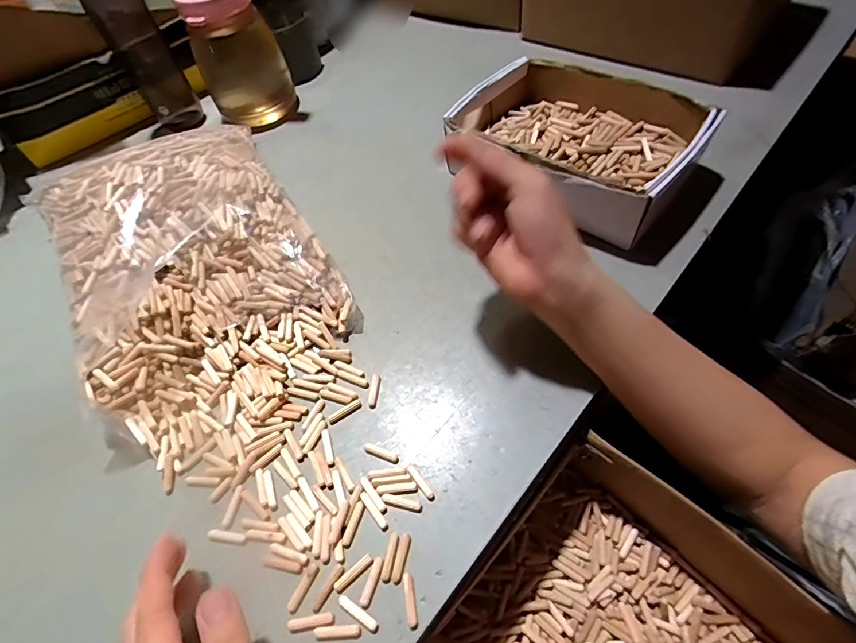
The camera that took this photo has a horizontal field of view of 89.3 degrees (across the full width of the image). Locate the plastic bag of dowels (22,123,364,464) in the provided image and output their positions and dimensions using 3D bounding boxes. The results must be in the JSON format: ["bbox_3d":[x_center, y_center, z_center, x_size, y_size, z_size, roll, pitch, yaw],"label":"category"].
[{"bbox_3d":[-0.241,-0.069,0.428,0.237,0.072,0.339,-30,57,-12],"label":"plastic bag of dowels"}]

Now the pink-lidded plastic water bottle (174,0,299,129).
[{"bbox_3d":[-0.268,-0.379,0.589,0.104,0.198,0.104,35,67,25],"label":"pink-lidded plastic water bottle"}]

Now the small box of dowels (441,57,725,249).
[{"bbox_3d":[0.165,-0.212,0.491,0.199,0.067,0.253,-41,65,-19],"label":"small box of dowels"}]

